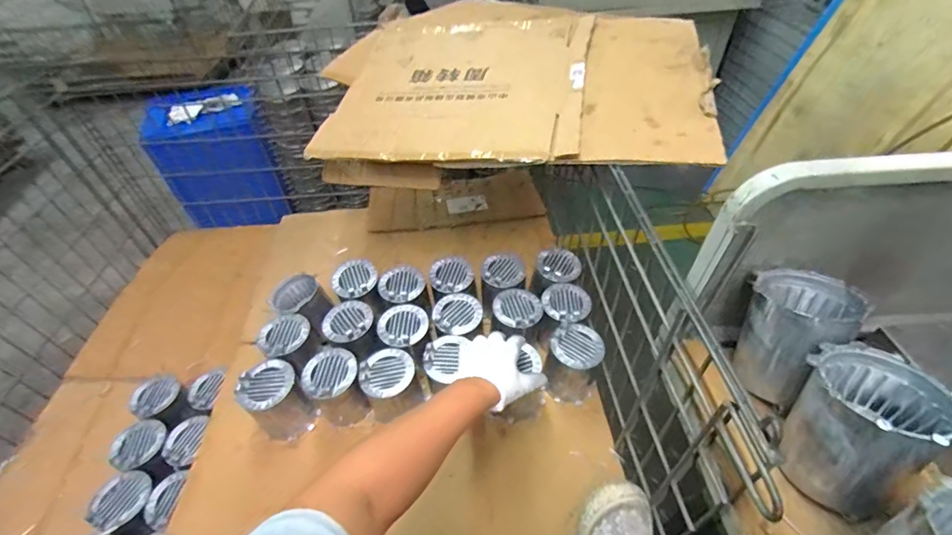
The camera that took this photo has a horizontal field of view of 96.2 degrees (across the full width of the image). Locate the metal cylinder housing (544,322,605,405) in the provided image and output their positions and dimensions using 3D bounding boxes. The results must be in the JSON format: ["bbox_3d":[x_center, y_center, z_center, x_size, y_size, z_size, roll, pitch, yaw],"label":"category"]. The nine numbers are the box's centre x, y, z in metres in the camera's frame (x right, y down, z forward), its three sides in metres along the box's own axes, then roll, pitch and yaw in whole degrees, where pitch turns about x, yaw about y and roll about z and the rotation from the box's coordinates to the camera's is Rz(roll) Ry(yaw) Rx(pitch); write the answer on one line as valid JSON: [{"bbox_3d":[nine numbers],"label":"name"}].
[{"bbox_3d":[0.169,0.170,0.748,0.090,0.115,0.094,-1,46,1],"label":"metal cylinder housing"}]

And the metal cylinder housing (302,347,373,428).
[{"bbox_3d":[-0.236,0.205,0.727,0.089,0.110,0.088,-1,46,1],"label":"metal cylinder housing"}]

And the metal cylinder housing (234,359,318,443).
[{"bbox_3d":[-0.330,0.224,0.715,0.083,0.115,0.086,-33,53,-26],"label":"metal cylinder housing"}]

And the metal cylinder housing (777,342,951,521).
[{"bbox_3d":[0.326,0.136,0.374,0.096,0.103,0.108,31,55,27],"label":"metal cylinder housing"}]

